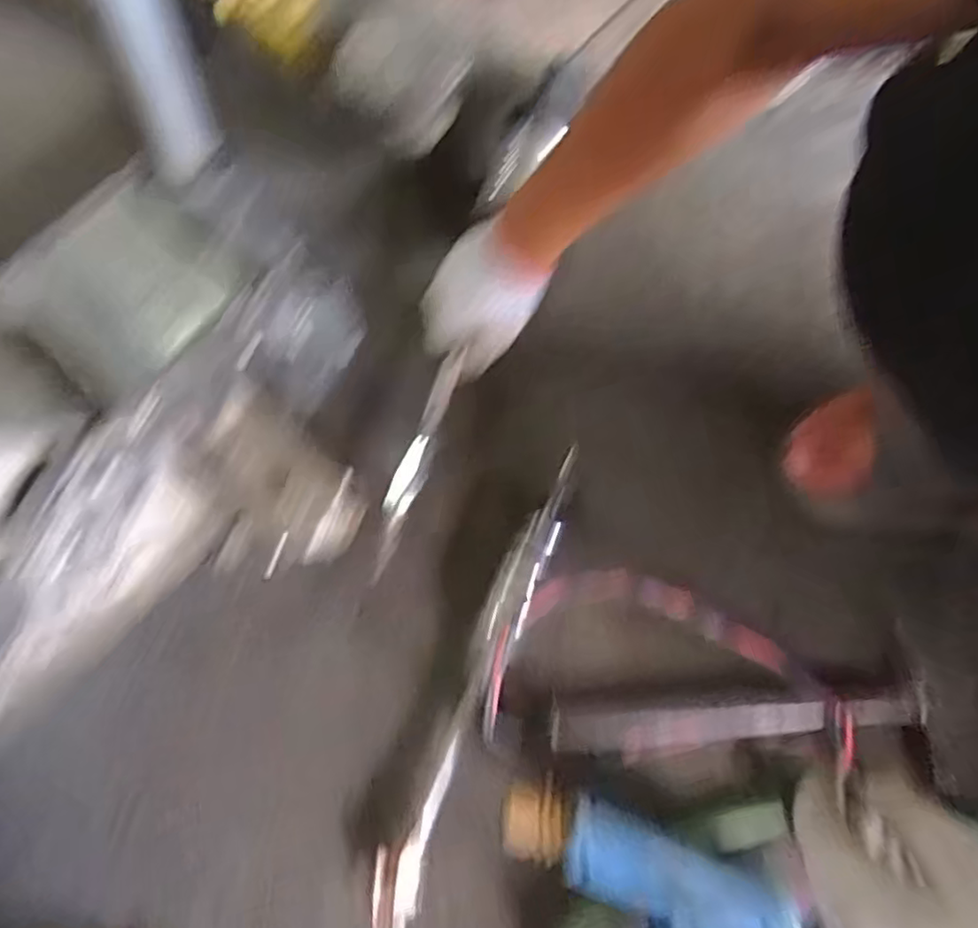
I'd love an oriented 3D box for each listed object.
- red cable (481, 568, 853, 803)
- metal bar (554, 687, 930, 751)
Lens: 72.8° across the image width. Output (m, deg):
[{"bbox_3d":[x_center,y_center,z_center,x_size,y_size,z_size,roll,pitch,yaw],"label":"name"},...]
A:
[{"bbox_3d":[0.144,0.161,0.520,0.275,0.033,0.139,8,71,5],"label":"red cable"},{"bbox_3d":[0.195,0.199,0.522,0.288,0.008,0.034,-4,70,1],"label":"metal bar"}]

